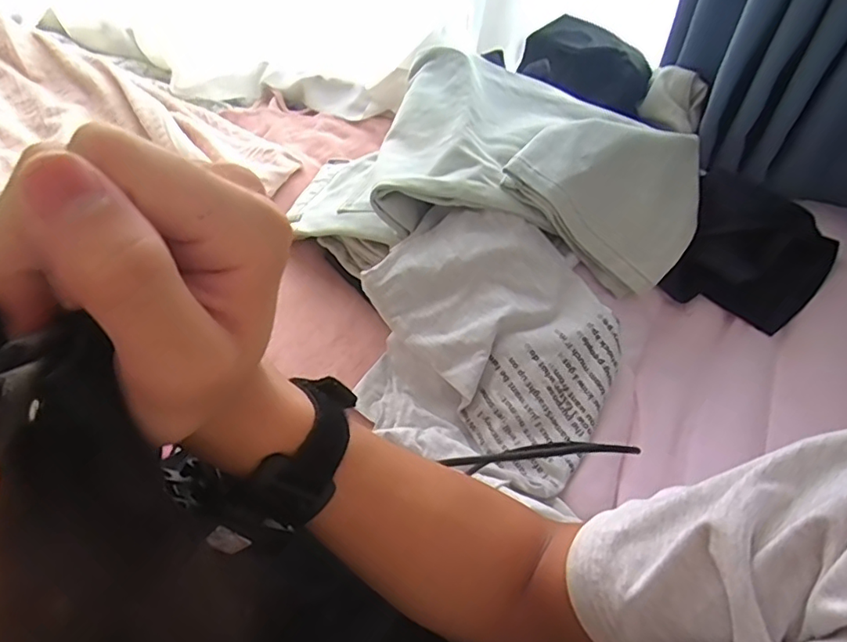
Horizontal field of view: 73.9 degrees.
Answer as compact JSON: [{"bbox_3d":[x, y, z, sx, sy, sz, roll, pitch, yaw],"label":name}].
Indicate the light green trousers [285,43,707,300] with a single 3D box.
[{"bbox_3d":[0.074,-0.188,0.679,0.474,0.143,0.245,8,51,8],"label":"light green trousers"}]

